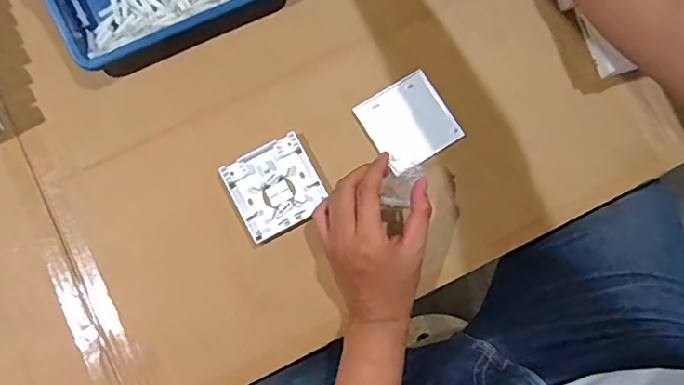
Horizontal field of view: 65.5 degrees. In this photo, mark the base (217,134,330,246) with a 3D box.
[{"bbox_3d":[-0.068,-0.005,0.545,0.086,0.012,0.087,-28,83,-6],"label":"base"}]

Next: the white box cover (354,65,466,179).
[{"bbox_3d":[0.071,-0.075,0.559,0.086,0.012,0.086,-32,83,-6],"label":"white box cover"}]

